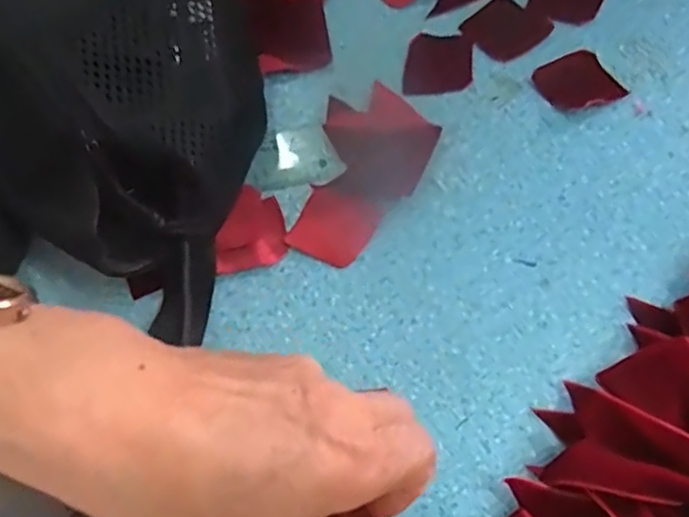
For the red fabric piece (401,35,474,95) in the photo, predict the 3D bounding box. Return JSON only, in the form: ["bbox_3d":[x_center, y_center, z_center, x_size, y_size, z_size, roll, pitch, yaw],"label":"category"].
[{"bbox_3d":[0.048,-0.099,0.320,0.033,0.004,0.034,4,71,4],"label":"red fabric piece"}]

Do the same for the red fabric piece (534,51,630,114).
[{"bbox_3d":[0.115,-0.086,0.312,0.035,0.005,0.033,-30,73,-8],"label":"red fabric piece"}]

